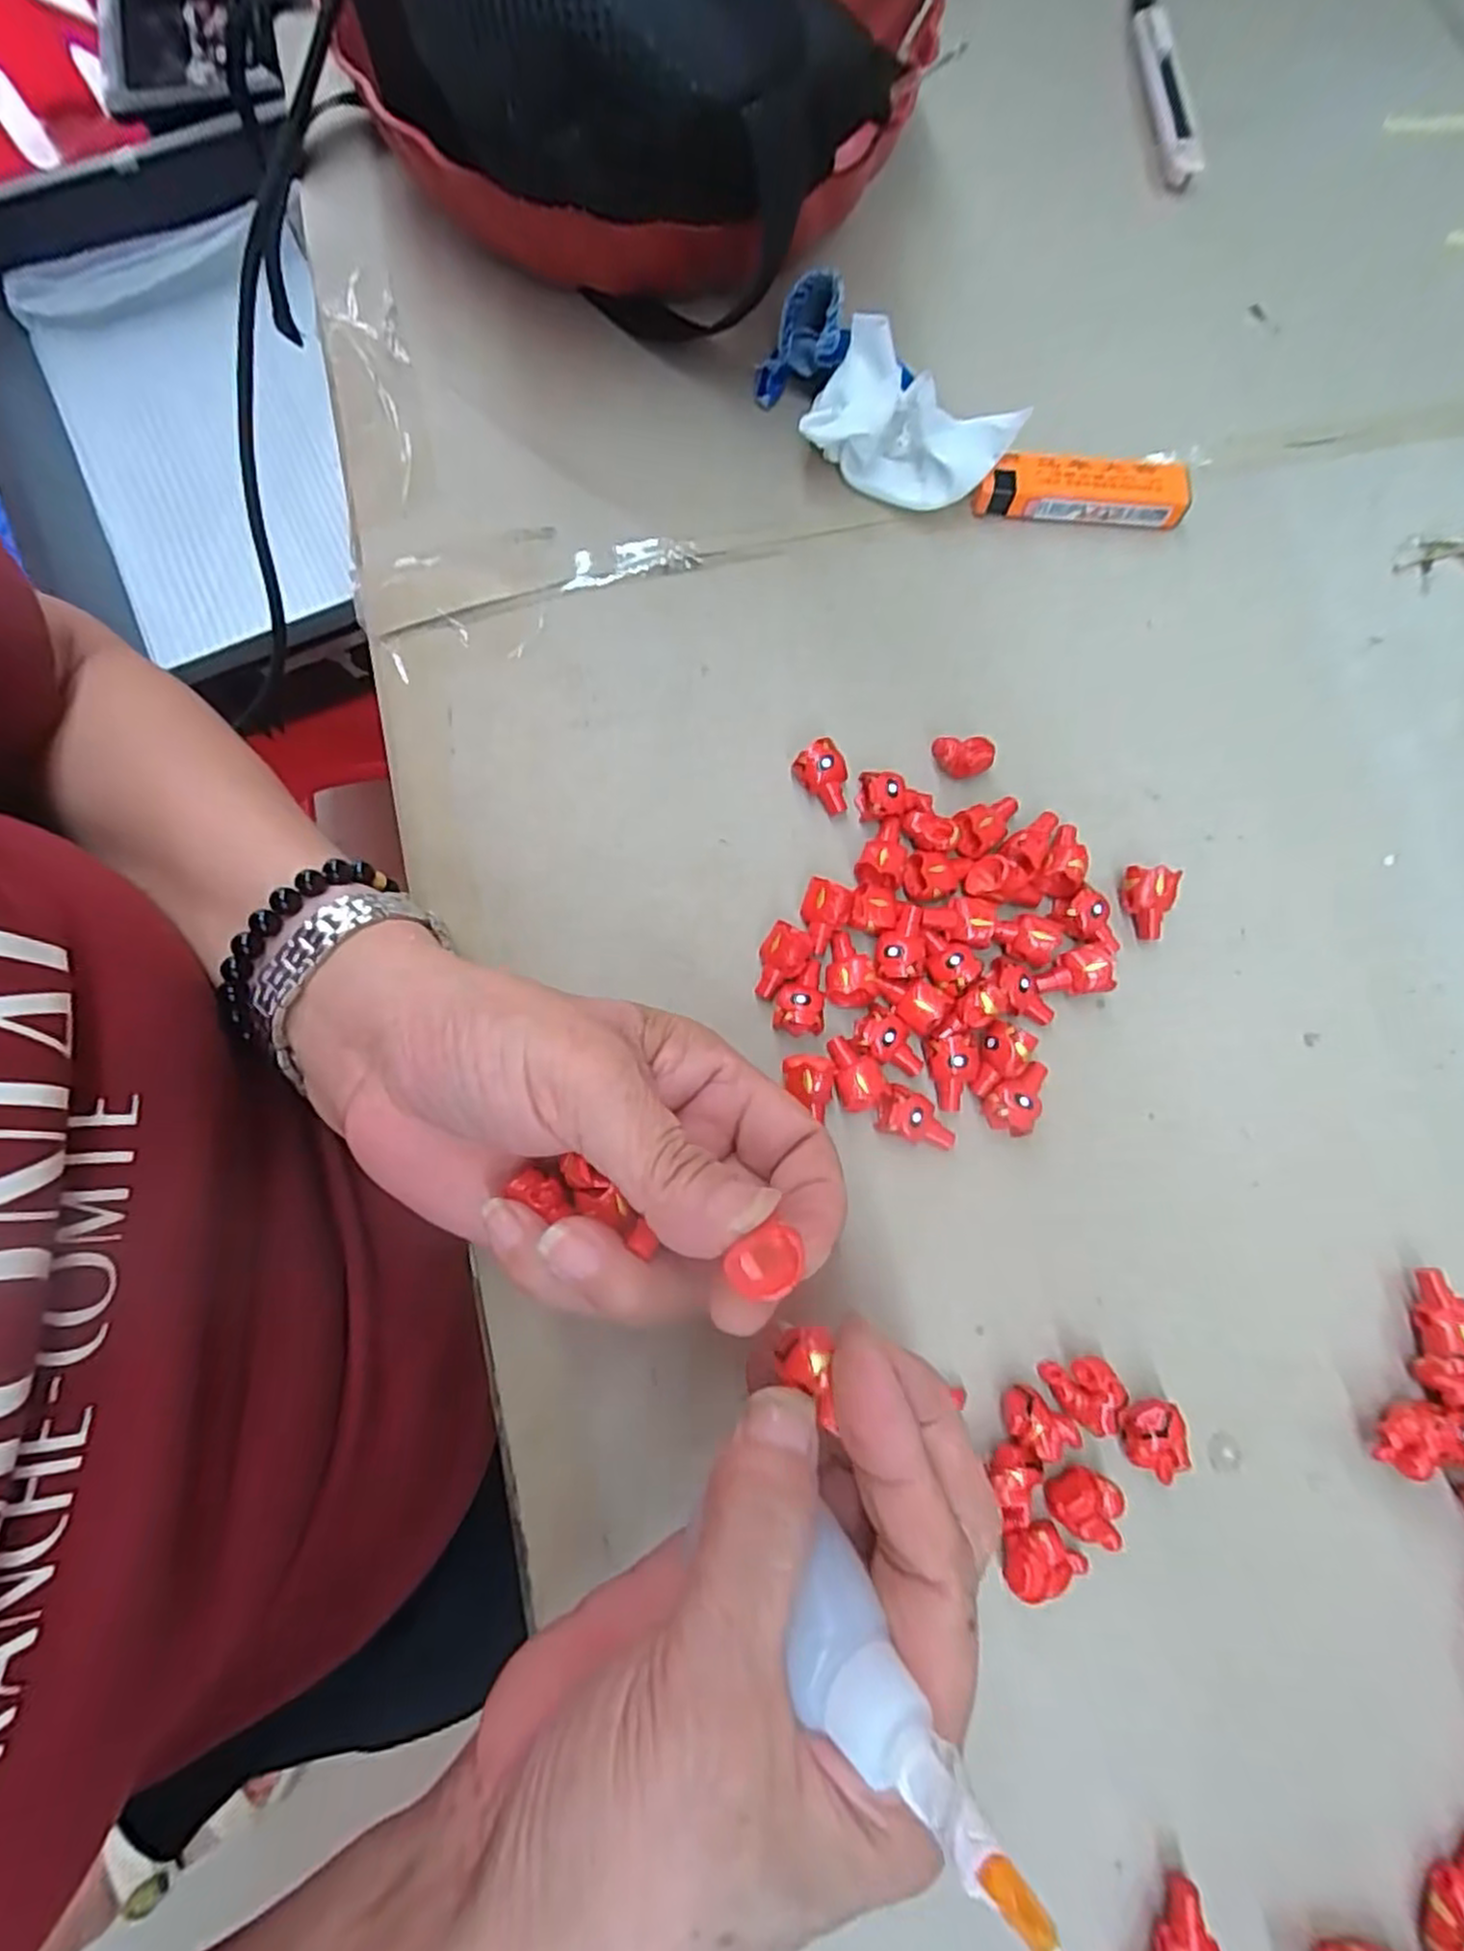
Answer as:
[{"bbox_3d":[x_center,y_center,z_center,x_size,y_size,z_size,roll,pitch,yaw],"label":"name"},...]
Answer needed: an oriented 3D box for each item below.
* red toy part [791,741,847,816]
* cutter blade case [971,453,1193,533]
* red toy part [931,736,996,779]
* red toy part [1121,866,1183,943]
[{"bbox_3d":[0.034,-0.070,0.264,0.015,0.015,0.022,-40,81,-8],"label":"red toy part"},{"bbox_3d":[0.136,-0.190,0.292,0.080,0.013,0.021,4,78,0],"label":"cutter blade case"},{"bbox_3d":[0.083,-0.077,0.265,0.021,0.010,0.011,5,78,1],"label":"red toy part"},{"bbox_3d":[0.144,-0.025,0.259,0.017,0.016,0.022,10,78,2],"label":"red toy part"}]

